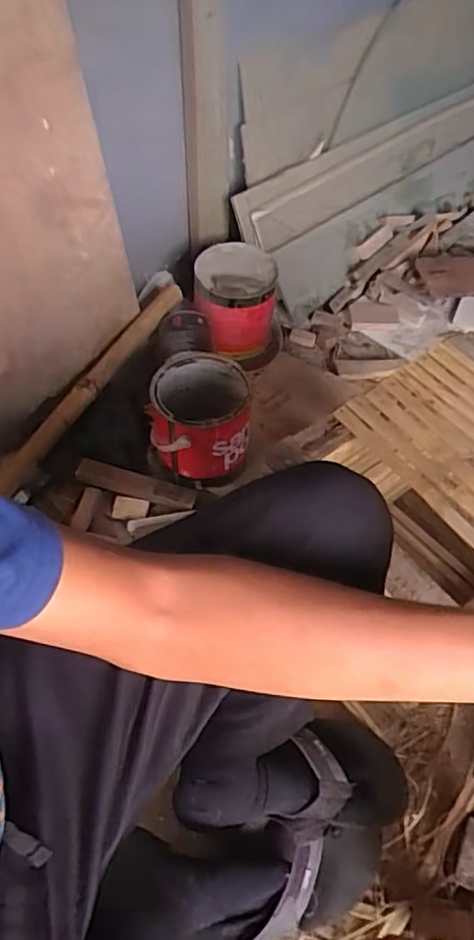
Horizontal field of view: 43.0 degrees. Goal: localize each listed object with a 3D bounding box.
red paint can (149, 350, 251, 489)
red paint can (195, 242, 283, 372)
[{"bbox_3d":[-0.060,-0.079,0.955,0.153,0.138,0.154,-3,52,-4],"label":"red paint can"},{"bbox_3d":[0.005,-0.319,1.151,0.160,0.152,0.166,-1,53,1],"label":"red paint can"}]

